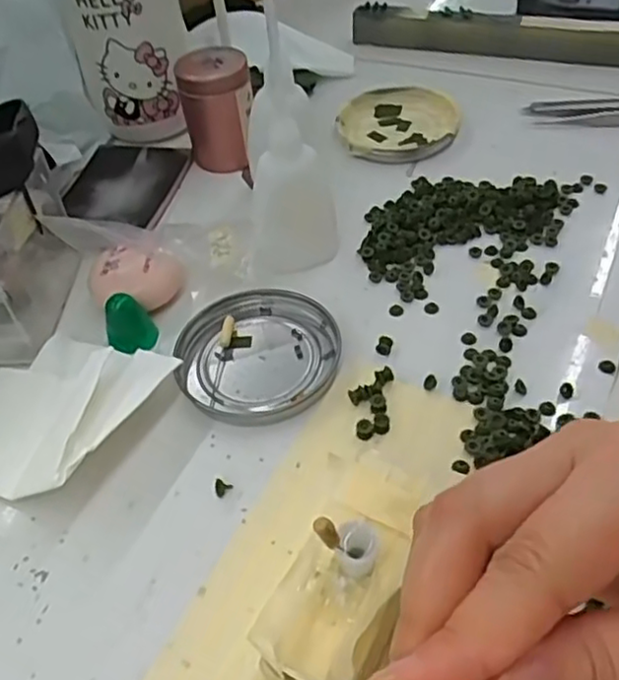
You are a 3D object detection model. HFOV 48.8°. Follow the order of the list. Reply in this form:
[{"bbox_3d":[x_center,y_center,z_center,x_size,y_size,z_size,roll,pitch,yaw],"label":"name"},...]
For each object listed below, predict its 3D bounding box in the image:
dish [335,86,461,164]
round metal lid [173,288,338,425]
[{"bbox_3d":[0.060,-0.146,0.456,0.077,0.010,0.084,-3,49,3],"label":"dish"},{"bbox_3d":[-0.025,0.006,0.331,0.076,0.012,0.074,-3,49,3],"label":"round metal lid"}]

